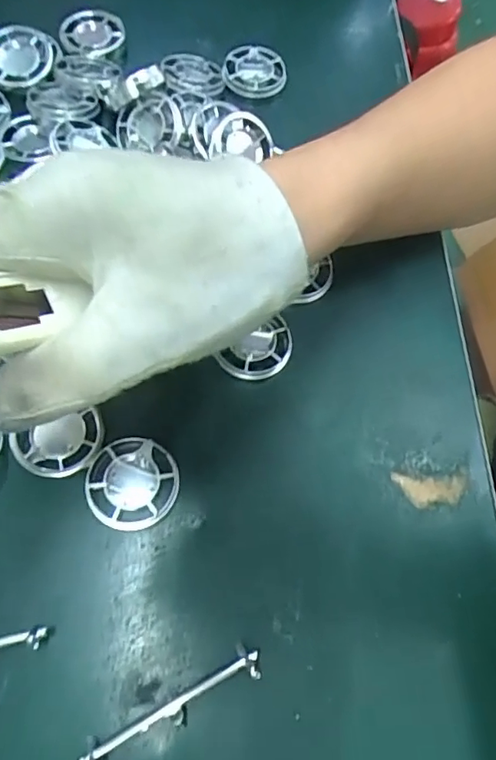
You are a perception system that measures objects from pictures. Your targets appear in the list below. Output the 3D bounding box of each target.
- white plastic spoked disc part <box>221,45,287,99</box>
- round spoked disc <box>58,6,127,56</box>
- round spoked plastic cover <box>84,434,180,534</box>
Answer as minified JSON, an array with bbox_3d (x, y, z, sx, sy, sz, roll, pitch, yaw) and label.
[{"bbox_3d":[0.004,-0.194,0.349,0.040,0.013,0.036,3,67,-4],"label":"white plastic spoked disc part"},{"bbox_3d":[-0.098,-0.218,0.349,0.040,0.012,0.033,-11,69,-10],"label":"round spoked disc"},{"bbox_3d":[-0.050,0.045,0.242,0.039,0.009,0.039,2,73,-6],"label":"round spoked plastic cover"}]

